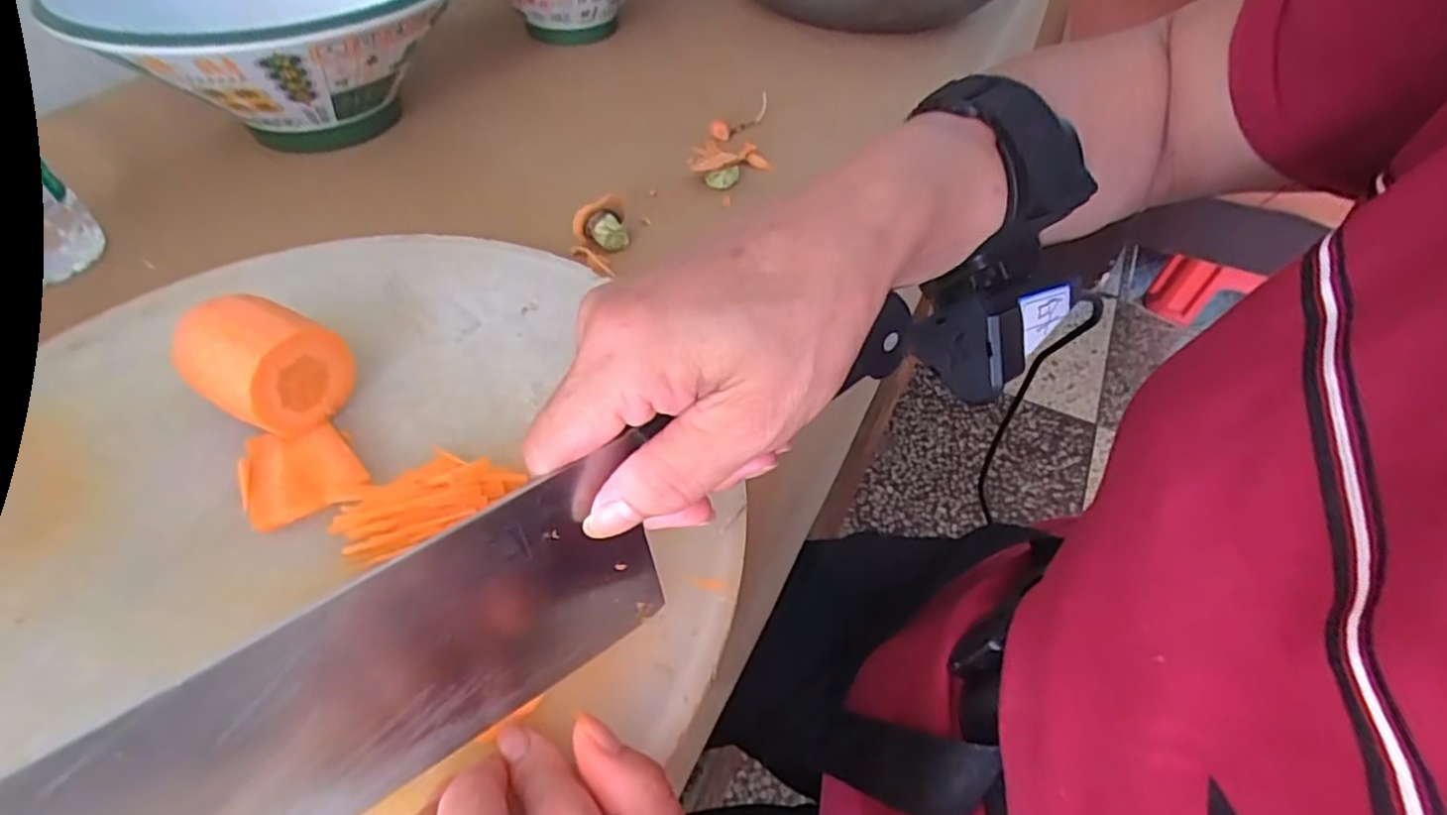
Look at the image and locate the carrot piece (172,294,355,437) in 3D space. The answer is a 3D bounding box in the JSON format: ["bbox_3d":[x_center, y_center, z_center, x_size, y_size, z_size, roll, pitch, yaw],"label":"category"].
[{"bbox_3d":[-0.192,-0.018,0.284,0.046,0.047,0.046,25,53,18],"label":"carrot piece"}]

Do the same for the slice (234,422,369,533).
[{"bbox_3d":[-0.172,0.024,0.273,0.041,0.006,0.047,-26,55,-22],"label":"slice"}]

